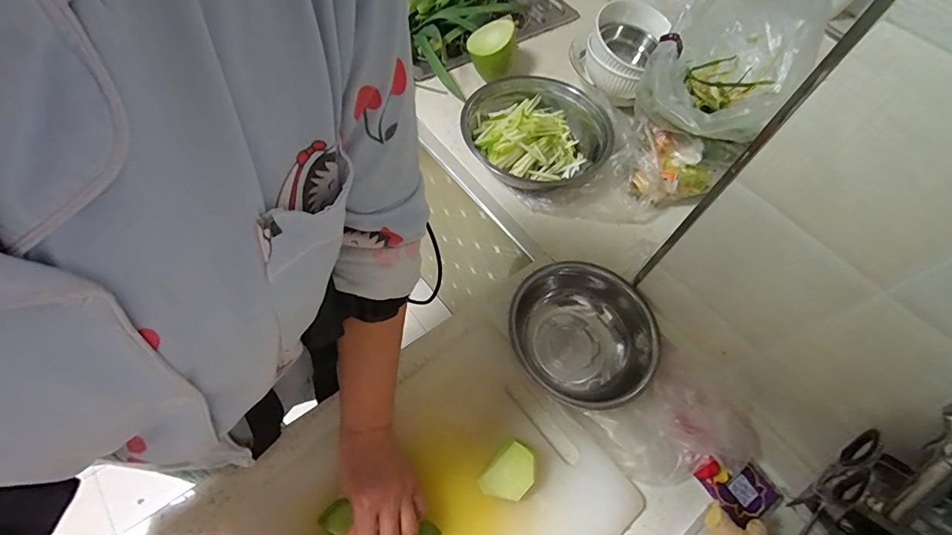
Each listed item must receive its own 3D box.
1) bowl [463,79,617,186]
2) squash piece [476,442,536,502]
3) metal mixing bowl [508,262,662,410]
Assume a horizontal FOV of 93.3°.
[{"bbox_3d":[0.101,-0.214,0.730,0.218,0.086,0.215,3,60,-5],"label":"bowl"},{"bbox_3d":[0.035,0.223,0.485,0.049,0.046,0.057,39,65,14],"label":"squash piece"},{"bbox_3d":[0.142,0.082,0.570,0.166,0.071,0.176,3,60,-5],"label":"metal mixing bowl"}]

